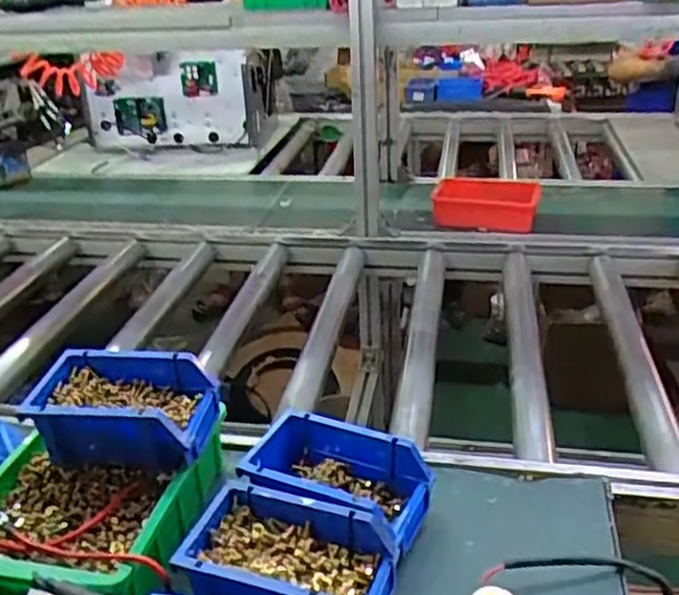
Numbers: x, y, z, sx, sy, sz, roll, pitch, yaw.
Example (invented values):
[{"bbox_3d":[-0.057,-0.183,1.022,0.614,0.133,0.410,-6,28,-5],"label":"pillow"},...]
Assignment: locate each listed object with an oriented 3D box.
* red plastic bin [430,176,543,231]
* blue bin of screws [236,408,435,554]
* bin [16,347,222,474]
[{"bbox_3d":[0.276,-0.181,1.359,0.203,0.070,0.112,1,27,7],"label":"red plastic bin"},{"bbox_3d":[-0.001,0.174,0.684,0.164,0.063,0.111,7,29,19],"label":"blue bin of screws"},{"bbox_3d":[-0.208,0.111,0.701,0.160,0.072,0.100,1,27,7],"label":"bin"}]

